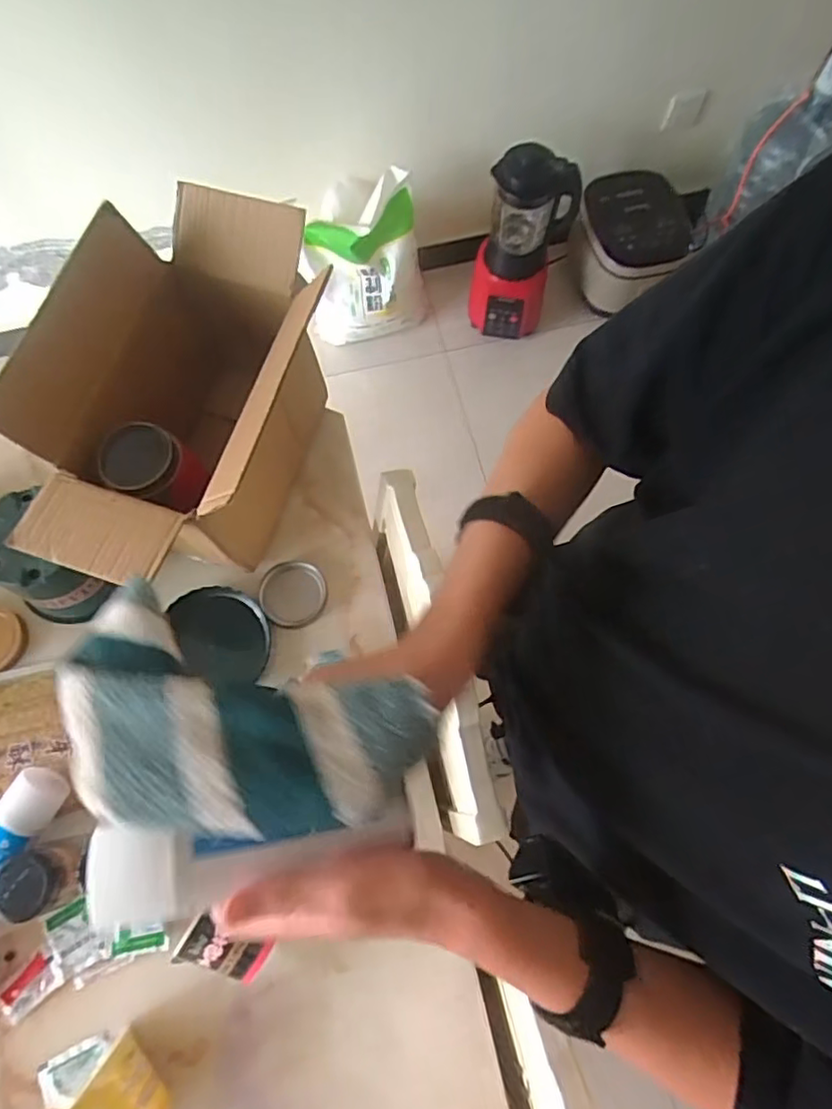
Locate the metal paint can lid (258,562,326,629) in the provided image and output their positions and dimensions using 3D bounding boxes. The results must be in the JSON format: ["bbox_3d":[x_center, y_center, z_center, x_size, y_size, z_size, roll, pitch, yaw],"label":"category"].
[{"bbox_3d":[-0.145,0.046,0.737,0.076,0.011,0.078,0,71,0],"label":"metal paint can lid"}]

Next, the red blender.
[{"bbox_3d":[0.273,-0.810,1.600,0.211,0.441,0.268,18,72,6],"label":"red blender"}]

